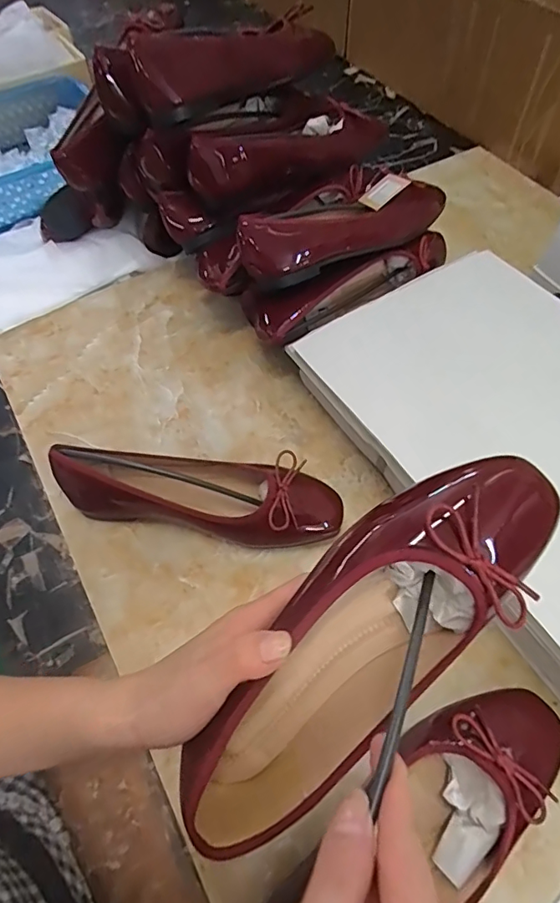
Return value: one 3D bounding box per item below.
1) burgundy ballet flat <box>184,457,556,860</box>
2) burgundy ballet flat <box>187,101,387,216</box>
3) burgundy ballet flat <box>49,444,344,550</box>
[{"bbox_3d":[0.043,0.105,0.264,0.081,0.081,0.266,42,94,23],"label":"burgundy ballet flat"},{"bbox_3d":[0.010,-0.331,0.537,0.224,0.075,0.050,-25,62,-13],"label":"burgundy ballet flat"},{"bbox_3d":[-0.073,0.036,0.445,0.254,0.065,0.070,8,60,7],"label":"burgundy ballet flat"}]

